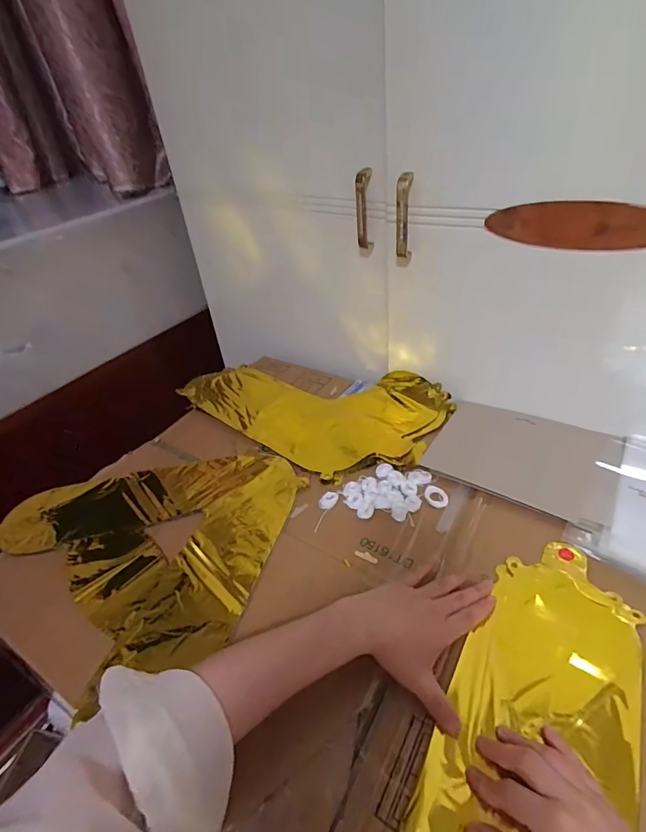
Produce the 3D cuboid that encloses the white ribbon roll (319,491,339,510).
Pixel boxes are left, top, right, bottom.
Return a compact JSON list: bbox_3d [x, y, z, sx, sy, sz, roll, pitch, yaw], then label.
[{"bbox_3d":[0.008,0.105,0.550,0.018,0.004,0.027,25,50,33],"label":"white ribbon roll"}]

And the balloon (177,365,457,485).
[{"bbox_3d":[-0.025,-0.024,0.712,0.414,0.025,0.236,20,47,29],"label":"balloon"}]

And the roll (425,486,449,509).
[{"bbox_3d":[0.138,0.098,0.539,0.028,0.005,0.029,-4,40,4],"label":"roll"}]

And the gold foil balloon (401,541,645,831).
[{"bbox_3d":[0.152,0.275,0.332,0.135,0.014,0.425,17,45,27],"label":"gold foil balloon"}]

